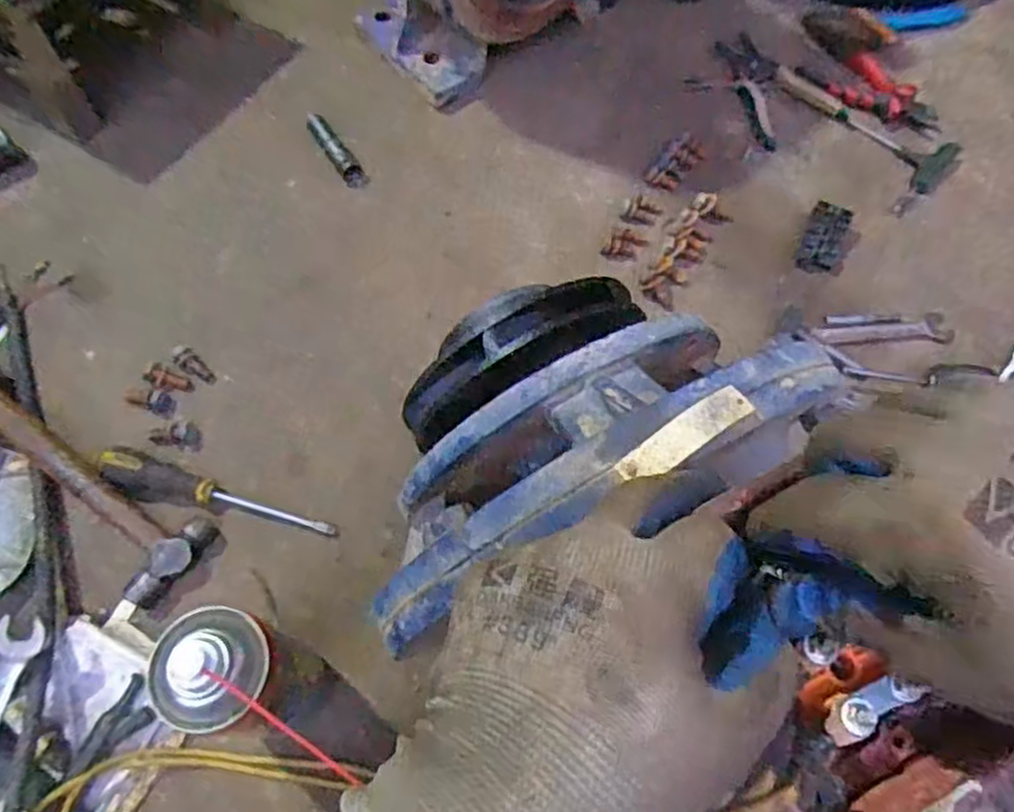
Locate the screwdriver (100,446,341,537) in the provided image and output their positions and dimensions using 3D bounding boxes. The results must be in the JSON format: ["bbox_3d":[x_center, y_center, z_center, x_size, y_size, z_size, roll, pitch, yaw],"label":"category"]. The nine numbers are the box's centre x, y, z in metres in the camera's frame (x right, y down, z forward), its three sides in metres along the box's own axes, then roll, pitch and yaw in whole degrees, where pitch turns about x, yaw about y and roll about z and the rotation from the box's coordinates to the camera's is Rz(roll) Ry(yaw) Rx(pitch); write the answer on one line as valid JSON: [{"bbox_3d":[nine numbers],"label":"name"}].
[{"bbox_3d":[-0.224,0.075,0.556,0.185,0.032,0.032,17,67,5],"label":"screwdriver"}]

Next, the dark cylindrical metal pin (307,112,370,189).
[{"bbox_3d":[-0.172,-0.258,0.718,0.026,0.022,0.093,-31,71,-15],"label":"dark cylindrical metal pin"}]

